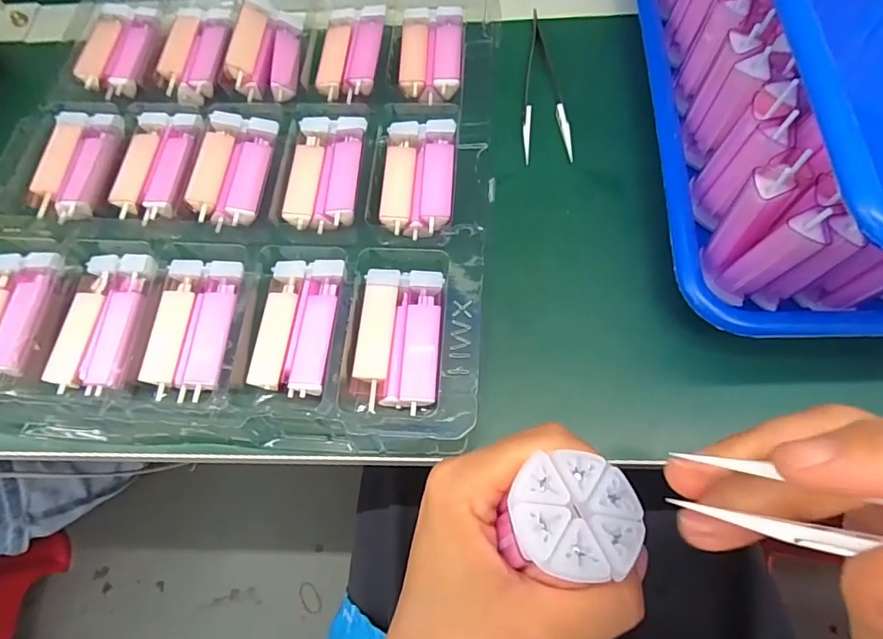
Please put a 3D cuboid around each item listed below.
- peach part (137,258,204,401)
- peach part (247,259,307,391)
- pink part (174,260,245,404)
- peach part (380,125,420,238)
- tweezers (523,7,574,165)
[{"bbox_3d":[-0.138,0.002,0.256,0.017,0.008,0.071,2,68,5],"label":"peach part"},{"bbox_3d":[-0.083,0.000,0.254,0.017,0.006,0.068,4,68,6],"label":"peach part"},{"bbox_3d":[-0.118,0.004,0.253,0.022,0.008,0.072,1,67,5],"label":"pink part"},{"bbox_3d":[-0.024,-0.083,0.285,0.017,0.008,0.070,1,67,5],"label":"peach part"},{"bbox_3d":[0.062,-0.151,0.315,0.028,0.005,0.120,-3,67,3],"label":"tweezers"}]

